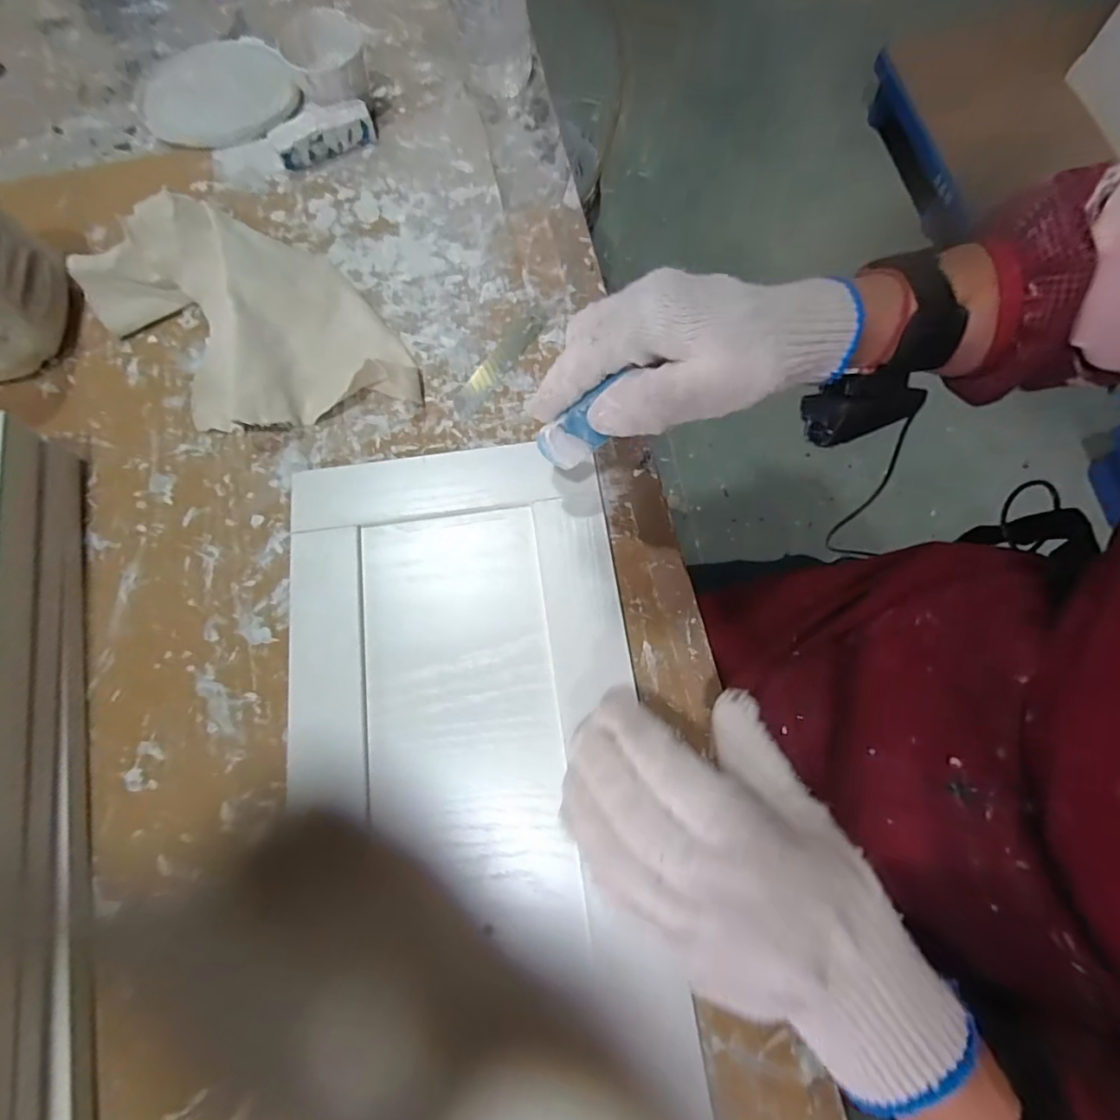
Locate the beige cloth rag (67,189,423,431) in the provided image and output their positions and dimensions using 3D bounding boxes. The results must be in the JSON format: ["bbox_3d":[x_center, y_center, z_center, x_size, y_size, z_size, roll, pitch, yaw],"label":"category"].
[{"bbox_3d":[-0.199,-0.156,0.341,0.130,0.042,0.218,-42,76,-12],"label":"beige cloth rag"}]

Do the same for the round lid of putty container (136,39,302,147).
[{"bbox_3d":[-0.273,-0.376,0.431,0.123,0.013,0.113,0,72,0],"label":"round lid of putty container"}]

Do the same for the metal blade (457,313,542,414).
[{"bbox_3d":[-0.039,-0.131,0.351,0.019,0.004,0.087,36,76,11],"label":"metal blade"}]

